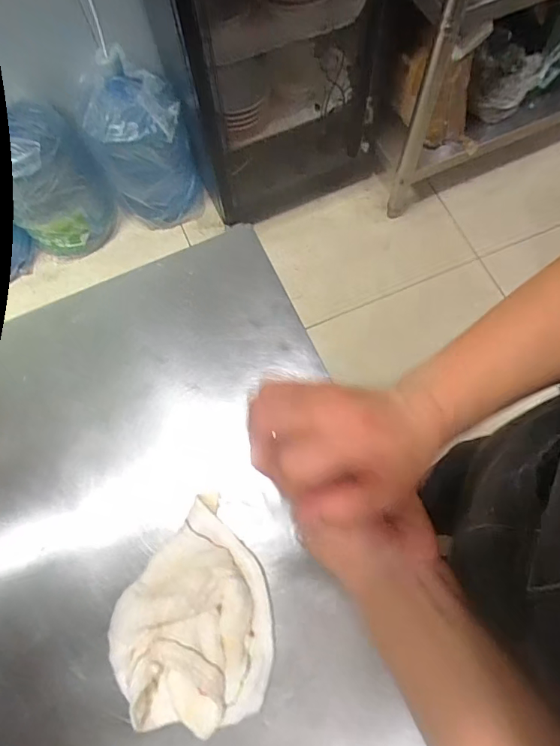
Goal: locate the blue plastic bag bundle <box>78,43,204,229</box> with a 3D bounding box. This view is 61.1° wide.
[{"bbox_3d":[-0.407,-0.670,1.362,0.251,0.449,0.286,-24,73,-6],"label":"blue plastic bag bundle"}]

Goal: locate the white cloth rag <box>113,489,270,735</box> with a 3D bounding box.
[{"bbox_3d":[-0.084,0.227,0.437,0.146,0.051,0.176,-29,73,-7],"label":"white cloth rag"}]

